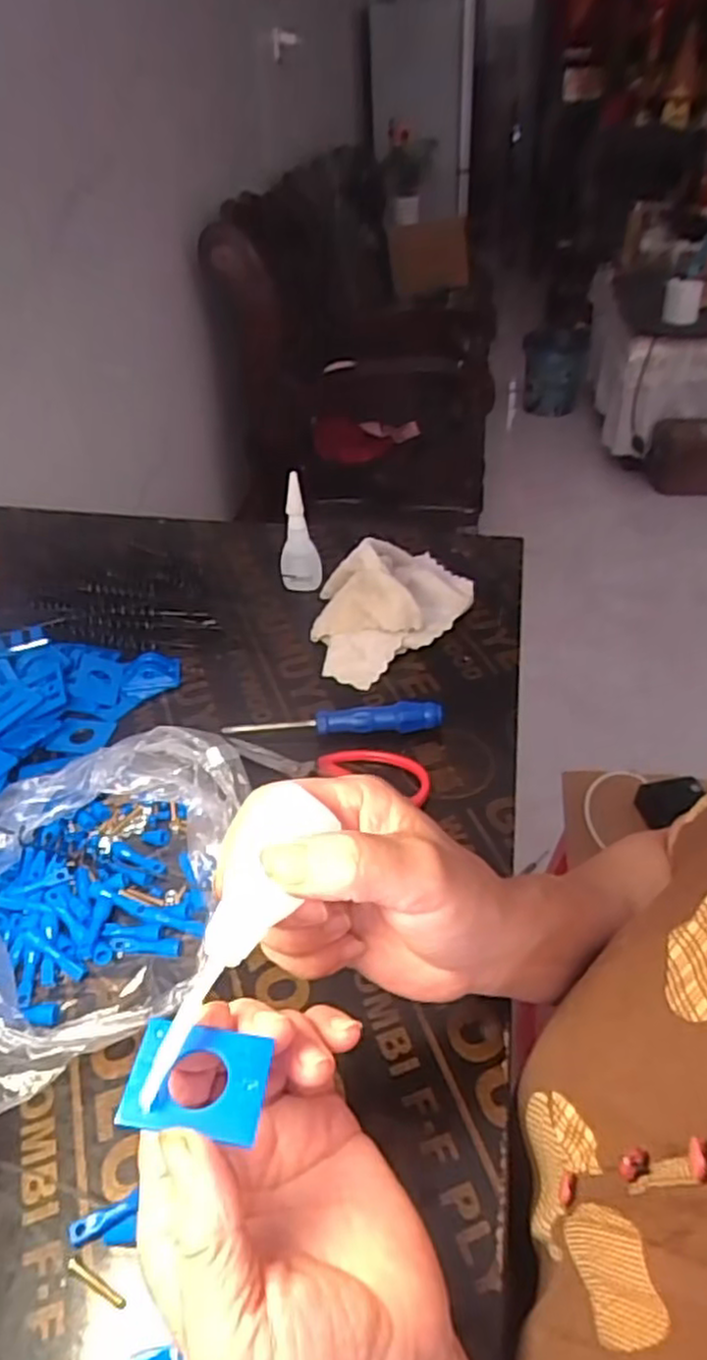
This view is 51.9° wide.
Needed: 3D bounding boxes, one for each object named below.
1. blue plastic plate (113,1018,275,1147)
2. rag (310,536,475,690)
[{"bbox_3d":[-0.048,0.121,0.222,0.041,0.007,0.030,9,36,3],"label":"blue plastic plate"},{"bbox_3d":[0.030,-0.077,0.600,0.173,0.061,0.107,-32,49,-31],"label":"rag"}]

